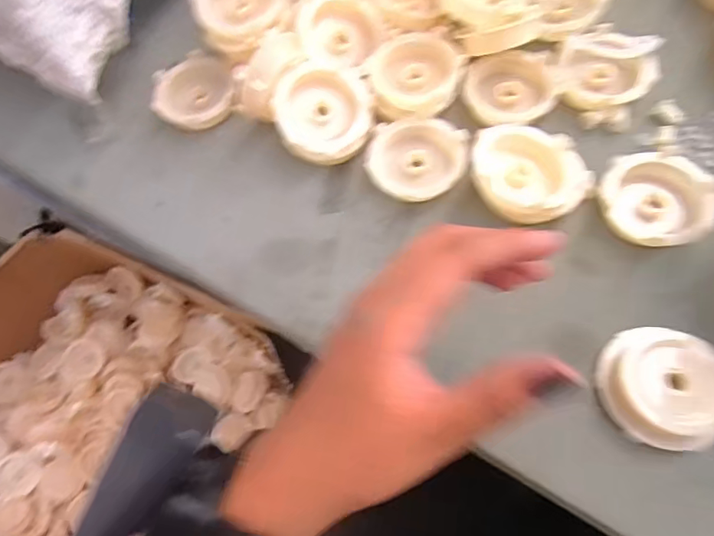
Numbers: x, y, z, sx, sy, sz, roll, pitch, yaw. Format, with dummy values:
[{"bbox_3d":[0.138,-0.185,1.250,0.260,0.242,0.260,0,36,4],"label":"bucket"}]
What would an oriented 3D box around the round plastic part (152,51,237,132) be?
[{"bbox_3d":[-0.115,-0.125,0.353,0.055,0.021,0.059,-1,63,3],"label":"round plastic part"}]

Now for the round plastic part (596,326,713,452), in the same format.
[{"bbox_3d":[0.148,0.057,0.238,0.050,0.027,0.058,-24,65,-9],"label":"round plastic part"}]

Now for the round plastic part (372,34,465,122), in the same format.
[{"bbox_3d":[0.037,-0.123,0.320,0.058,0.011,0.058,-1,85,12],"label":"round plastic part"}]

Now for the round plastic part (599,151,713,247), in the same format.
[{"bbox_3d":[0.170,-0.039,0.281,0.061,0.016,0.061,-1,63,3],"label":"round plastic part"}]

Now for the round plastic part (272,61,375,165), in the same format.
[{"bbox_3d":[-0.021,-0.098,0.314,0.060,0.013,0.060,0,88,-5],"label":"round plastic part"}]

